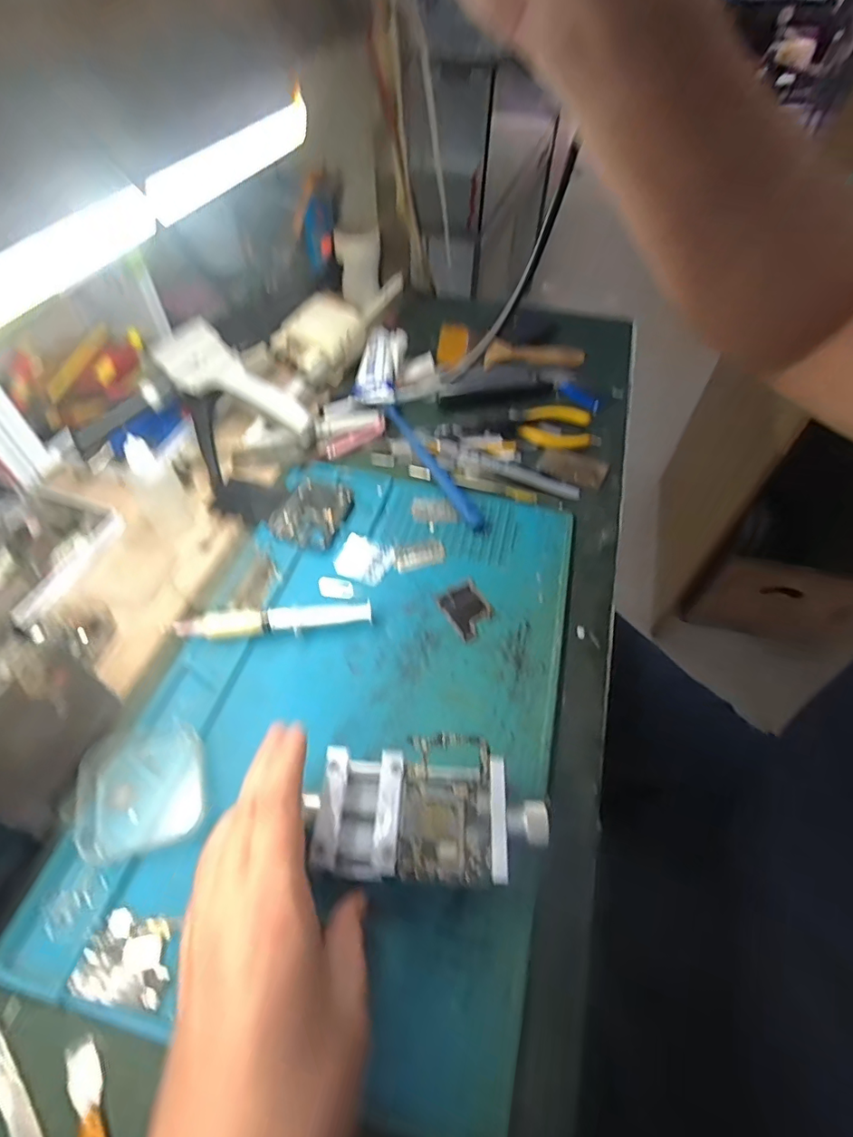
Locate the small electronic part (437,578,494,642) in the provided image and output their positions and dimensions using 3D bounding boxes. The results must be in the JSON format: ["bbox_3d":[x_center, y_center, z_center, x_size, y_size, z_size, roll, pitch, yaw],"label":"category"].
[{"bbox_3d":[0.030,0.029,0.369,0.033,0.004,0.040,-27,58,-20],"label":"small electronic part"}]

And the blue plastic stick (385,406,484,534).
[{"bbox_3d":[0.006,-0.094,0.457,0.016,0.015,0.166,-22,57,-18],"label":"blue plastic stick"}]

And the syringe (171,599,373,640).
[{"bbox_3d":[-0.104,0.037,0.351,0.131,0.017,0.017,-3,53,-4],"label":"syringe"}]

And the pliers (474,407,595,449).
[{"bbox_3d":[0.106,-0.141,0.497,0.107,0.010,0.051,5,53,2],"label":"pliers"}]

